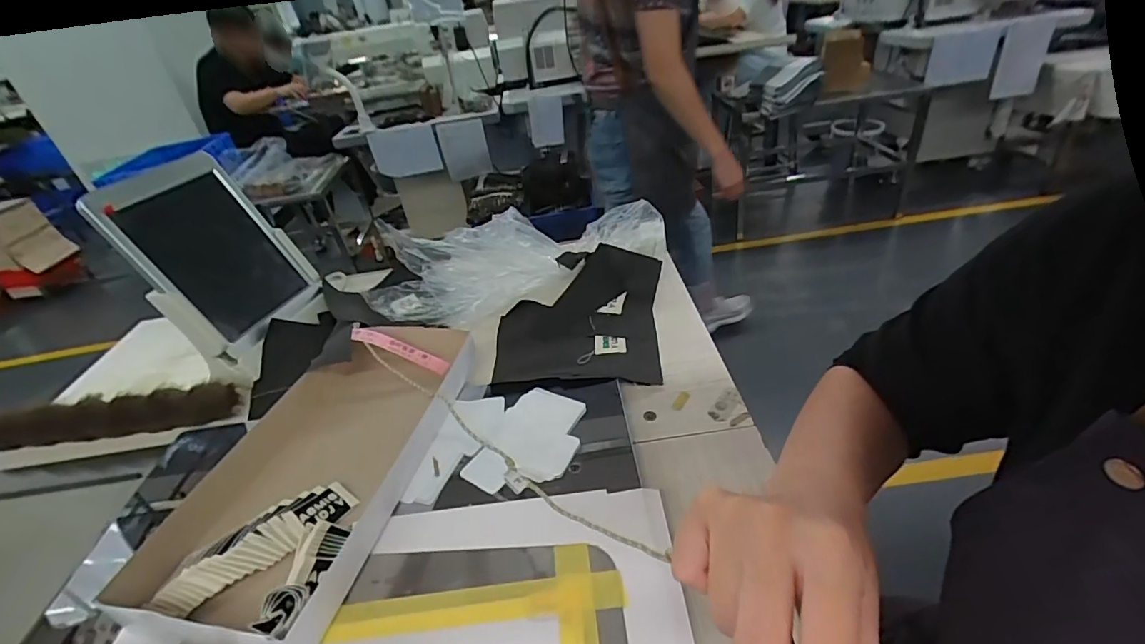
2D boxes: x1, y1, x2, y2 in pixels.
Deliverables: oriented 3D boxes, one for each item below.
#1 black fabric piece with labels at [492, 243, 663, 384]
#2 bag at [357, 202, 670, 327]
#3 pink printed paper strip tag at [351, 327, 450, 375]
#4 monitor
[{"bbox_3d":[0.008,-0.008,0.591,0.185,0.041,0.219,-3,35,10],"label":"black fabric piece with labels"},{"bbox_3d":[-0.062,-0.085,0.656,0.382,0.093,0.182,-15,36,-8],"label":"bag"},{"bbox_3d":[-0.191,0.029,0.553,0.115,0.013,0.017,22,39,3],"label":"pink printed paper strip tag"},{"bbox_3d":[-0.399,-0.083,0.564,0.022,0.190,0.142,-4,35,34],"label":"monitor"}]

